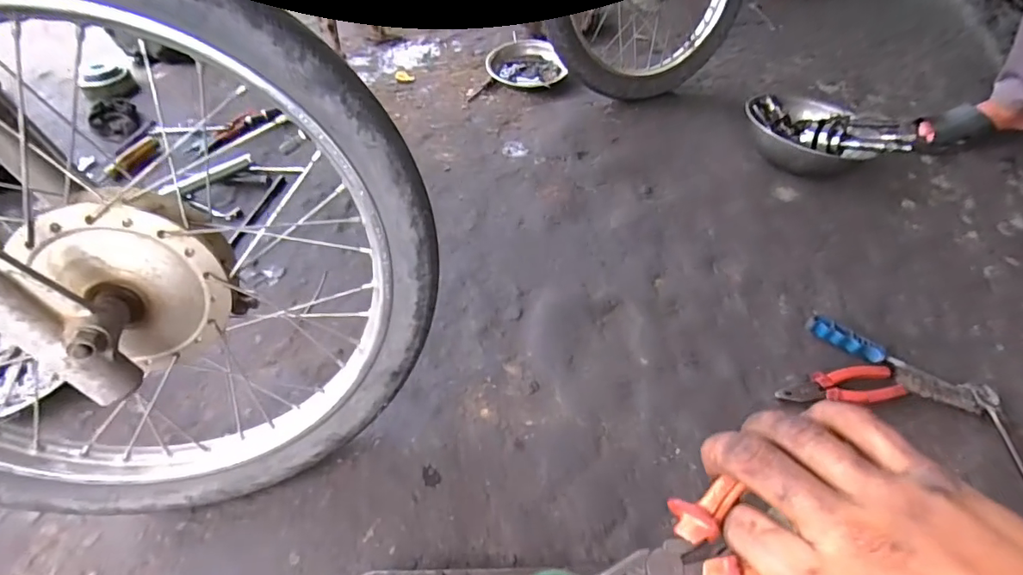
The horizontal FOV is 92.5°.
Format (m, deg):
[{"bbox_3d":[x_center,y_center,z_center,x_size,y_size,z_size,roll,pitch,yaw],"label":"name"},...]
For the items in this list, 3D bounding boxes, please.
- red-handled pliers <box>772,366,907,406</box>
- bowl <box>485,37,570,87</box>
[{"bbox_3d":[0.453,0.137,0.677,0.174,0.030,0.050,-4,50,-4],"label":"red-handled pliers"},{"bbox_3d":[0.051,-0.578,1.265,0.197,0.049,0.197,0,50,-1],"label":"bowl"}]

